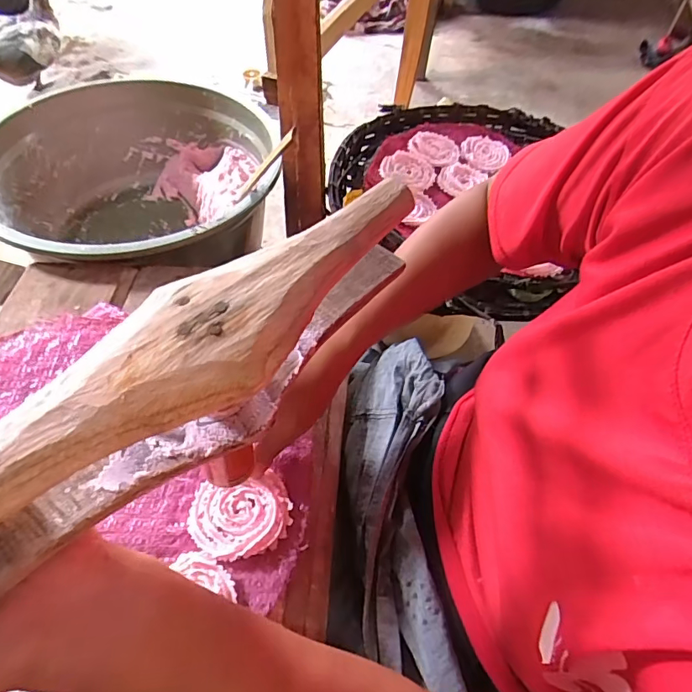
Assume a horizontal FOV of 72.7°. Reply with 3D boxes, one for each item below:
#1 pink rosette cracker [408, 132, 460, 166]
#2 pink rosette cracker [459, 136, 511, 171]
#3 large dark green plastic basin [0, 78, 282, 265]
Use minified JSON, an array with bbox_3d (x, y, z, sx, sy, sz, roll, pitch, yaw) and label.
[{"bbox_3d":[0.133,-0.298,0.709,0.075,0.018,0.082,11,54,7],"label":"pink rosette cracker"},{"bbox_3d":[0.212,-0.295,0.721,0.072,0.008,0.090,11,54,7],"label":"pink rosette cracker"},{"bbox_3d":[-0.306,-0.221,0.724,0.379,0.180,0.403,1,54,-1],"label":"large dark green plastic basin"}]

